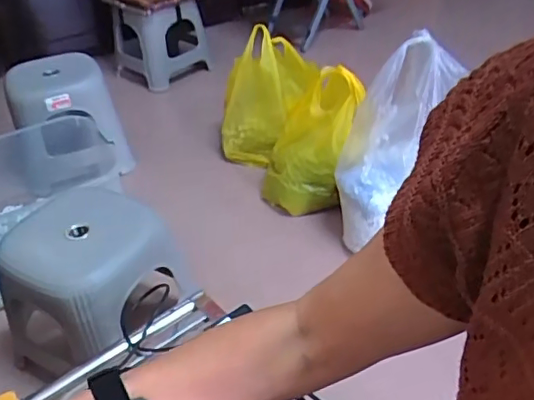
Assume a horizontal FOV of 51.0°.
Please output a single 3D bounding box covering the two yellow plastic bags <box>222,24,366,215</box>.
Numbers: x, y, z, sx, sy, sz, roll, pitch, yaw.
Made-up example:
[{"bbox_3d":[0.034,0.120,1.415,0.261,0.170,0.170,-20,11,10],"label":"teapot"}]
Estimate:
[{"bbox_3d":[0.052,-0.217,1.522,0.321,0.334,0.422,-7,38,-5],"label":"two yellow plastic bags"}]

